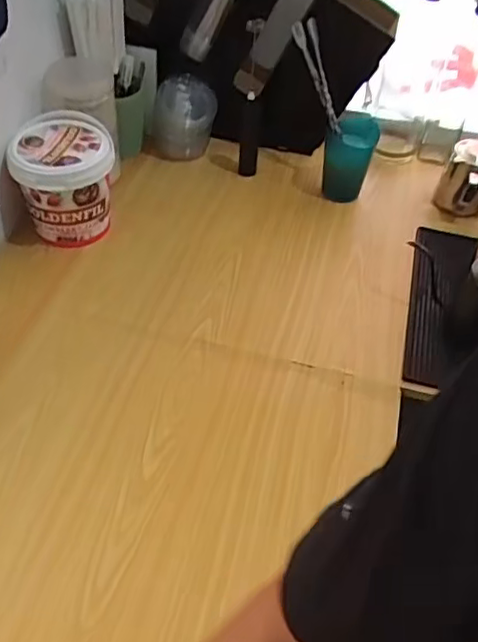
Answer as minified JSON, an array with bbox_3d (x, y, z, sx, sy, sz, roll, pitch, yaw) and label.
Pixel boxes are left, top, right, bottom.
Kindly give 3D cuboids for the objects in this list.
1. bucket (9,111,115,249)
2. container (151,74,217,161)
[{"bbox_3d":[-0.227,-0.188,0.821,0.116,0.130,0.130,-3,47,-7],"label":"bucket"},{"bbox_3d":[-0.085,-0.322,0.961,0.094,0.092,0.105,2,46,-2],"label":"container"}]

